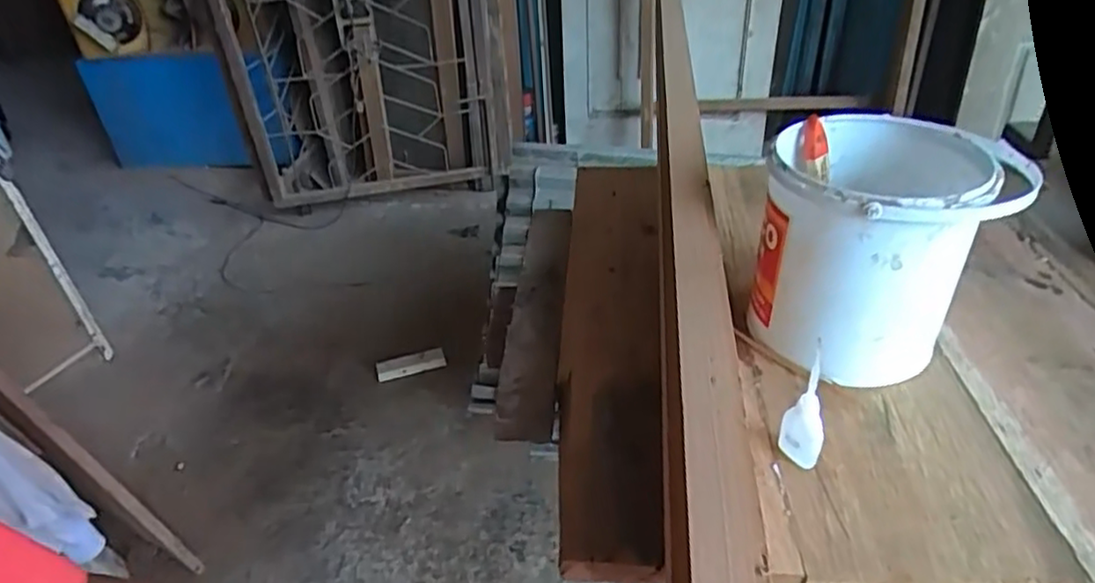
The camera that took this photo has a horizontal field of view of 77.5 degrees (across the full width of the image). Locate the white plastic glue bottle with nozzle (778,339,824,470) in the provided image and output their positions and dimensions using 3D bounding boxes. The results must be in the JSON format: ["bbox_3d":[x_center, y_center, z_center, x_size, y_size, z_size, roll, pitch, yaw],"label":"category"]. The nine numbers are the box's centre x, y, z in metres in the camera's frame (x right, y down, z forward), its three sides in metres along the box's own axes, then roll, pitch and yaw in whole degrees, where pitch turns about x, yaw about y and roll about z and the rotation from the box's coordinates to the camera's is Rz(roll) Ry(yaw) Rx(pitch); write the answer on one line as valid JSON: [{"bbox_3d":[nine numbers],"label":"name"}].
[{"bbox_3d":[0.203,0.092,0.530,0.021,0.107,0.030,-14,38,-14],"label":"white plastic glue bottle with nozzle"}]

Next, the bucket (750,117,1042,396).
[{"bbox_3d":[0.296,-0.040,0.634,0.179,0.184,0.178,-3,37,2],"label":"bucket"}]

